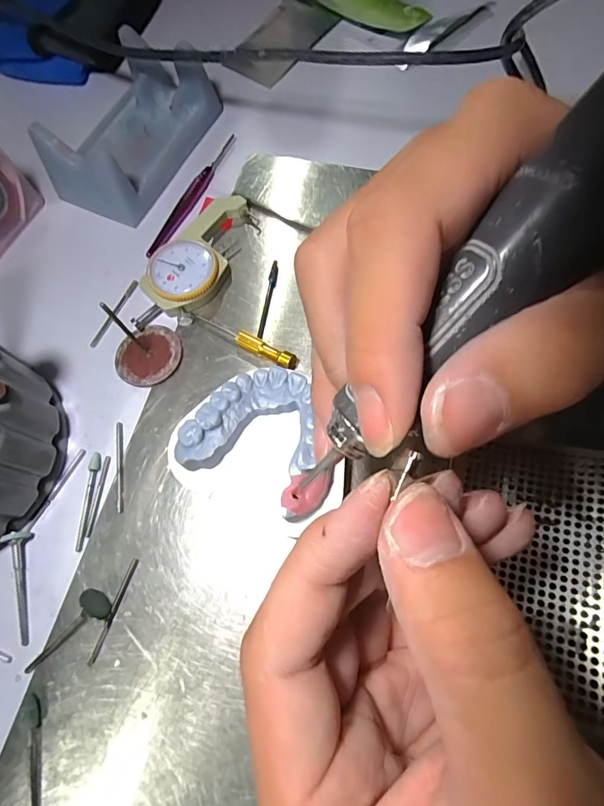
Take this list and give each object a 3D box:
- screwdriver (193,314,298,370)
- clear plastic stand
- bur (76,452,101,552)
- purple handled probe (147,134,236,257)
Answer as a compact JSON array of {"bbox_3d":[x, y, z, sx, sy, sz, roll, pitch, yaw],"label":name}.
[{"bbox_3d":[-0.030,-0.033,0.216,0.062,0.007,0.007,29,75,13],"label":"screwdriver"},{"bbox_3d":[-0.102,-0.169,0.255,0.066,0.036,0.114,22,74,11],"label":"clear plastic stand"},{"bbox_3d":[-0.099,0.045,0.198,0.004,0.004,0.044,1,70,3],"label":"bur"},{"bbox_3d":[-0.064,-0.125,0.255,0.008,0.005,0.097,25,74,12],"label":"purple handled probe"}]

